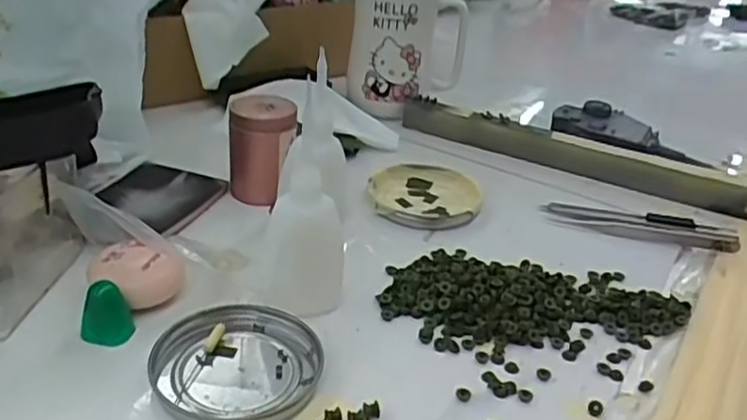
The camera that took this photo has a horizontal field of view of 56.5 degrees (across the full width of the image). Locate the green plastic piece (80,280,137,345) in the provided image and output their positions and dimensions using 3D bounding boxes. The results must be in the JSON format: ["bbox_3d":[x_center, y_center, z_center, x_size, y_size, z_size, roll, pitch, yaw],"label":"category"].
[{"bbox_3d":[-0.131,0.051,0.342,0.022,0.030,0.014,7,30,1],"label":"green plastic piece"}]

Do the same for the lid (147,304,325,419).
[{"bbox_3d":[-0.064,0.073,0.331,0.074,0.009,0.079,5,30,-3],"label":"lid"}]

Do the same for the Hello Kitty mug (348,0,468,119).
[{"bbox_3d":[0.031,-0.154,0.611,0.098,0.136,0.063,9,30,5],"label":"Hello Kitty mug"}]

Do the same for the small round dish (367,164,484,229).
[{"bbox_3d":[0.038,-0.013,0.497,0.076,0.010,0.082,5,30,-3],"label":"small round dish"}]

